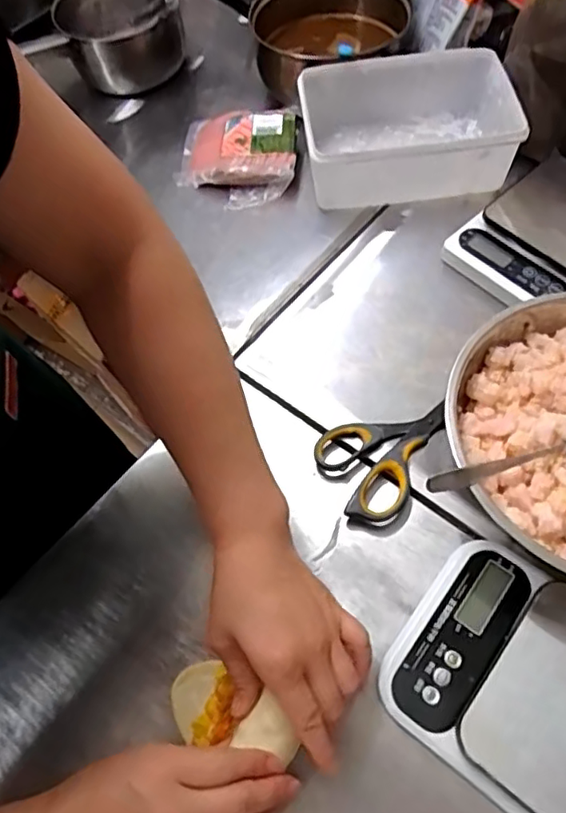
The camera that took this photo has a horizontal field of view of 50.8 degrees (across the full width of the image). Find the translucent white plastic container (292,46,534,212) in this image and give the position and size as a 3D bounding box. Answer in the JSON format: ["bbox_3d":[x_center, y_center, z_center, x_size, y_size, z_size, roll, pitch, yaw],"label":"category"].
[{"bbox_3d":[0.132,-0.299,0.650,0.213,0.078,0.160,-5,61,1],"label":"translucent white plastic container"}]

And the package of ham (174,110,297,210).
[{"bbox_3d":[-0.056,-0.293,0.688,0.140,0.031,0.131,5,61,6],"label":"package of ham"}]

